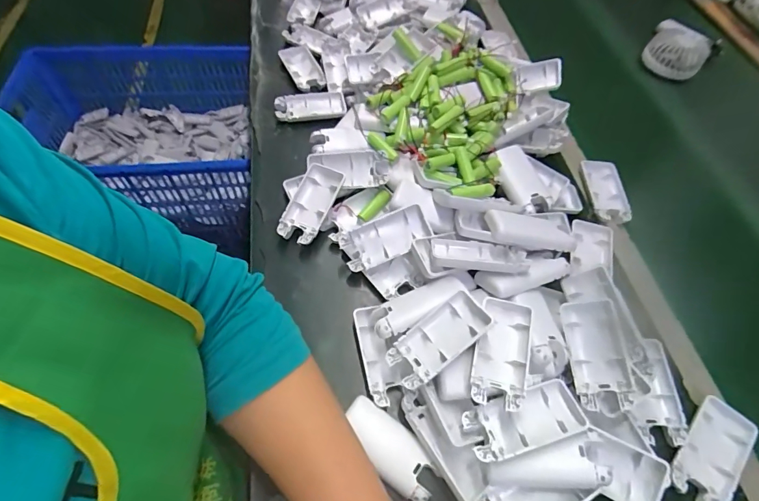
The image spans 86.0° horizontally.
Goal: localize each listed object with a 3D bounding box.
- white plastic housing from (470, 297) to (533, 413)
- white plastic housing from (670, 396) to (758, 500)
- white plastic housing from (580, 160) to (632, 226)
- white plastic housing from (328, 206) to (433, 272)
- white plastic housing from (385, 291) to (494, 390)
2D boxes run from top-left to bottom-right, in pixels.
[{"bbox_3d":[0.107,0.092,0.360,0.047,0.025,0.093,17,59,7],"label":"white plastic housing"},{"bbox_3d":[0.288,0.176,0.354,0.047,0.014,0.094,39,66,20],"label":"white plastic housing"},{"bbox_3d":[0.283,-0.075,0.509,0.047,0.015,0.091,0,58,-4],"label":"white plastic housing"},{"bbox_3d":[0.006,-0.013,0.432,0.093,0.022,0.046,-21,93,3],"label":"white plastic housing"},{"bbox_3d":[0.053,0.079,0.362,0.092,0.022,0.043,-38,66,-3],"label":"white plastic housing"}]

